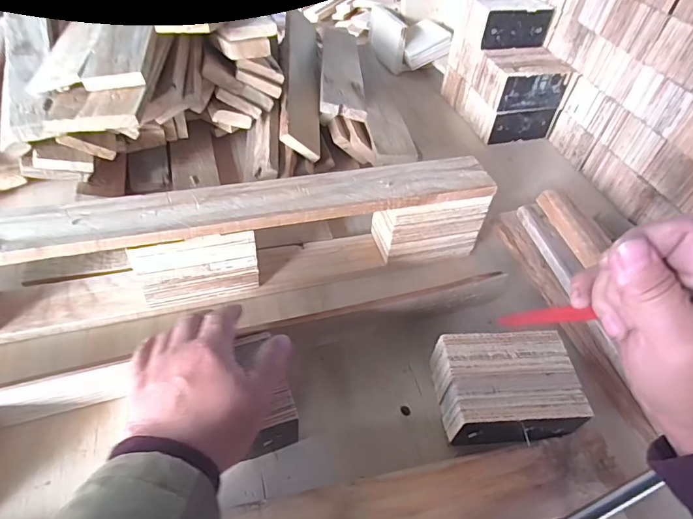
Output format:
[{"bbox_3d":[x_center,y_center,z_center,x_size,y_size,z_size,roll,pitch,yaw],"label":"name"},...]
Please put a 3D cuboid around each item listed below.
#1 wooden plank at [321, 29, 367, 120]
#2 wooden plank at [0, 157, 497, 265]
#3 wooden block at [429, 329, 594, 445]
[{"bbox_3d":[-0.009,-0.320,0.739,0.063,0.014,0.381,7,41,-8],"label":"wooden plank"},{"bbox_3d":[-0.154,-0.049,0.454,0.648,0.022,0.070,-10,50,-15],"label":"wooden plank"},{"bbox_3d":[0.153,0.122,0.439,0.122,0.049,0.092,1,48,-5],"label":"wooden block"}]

